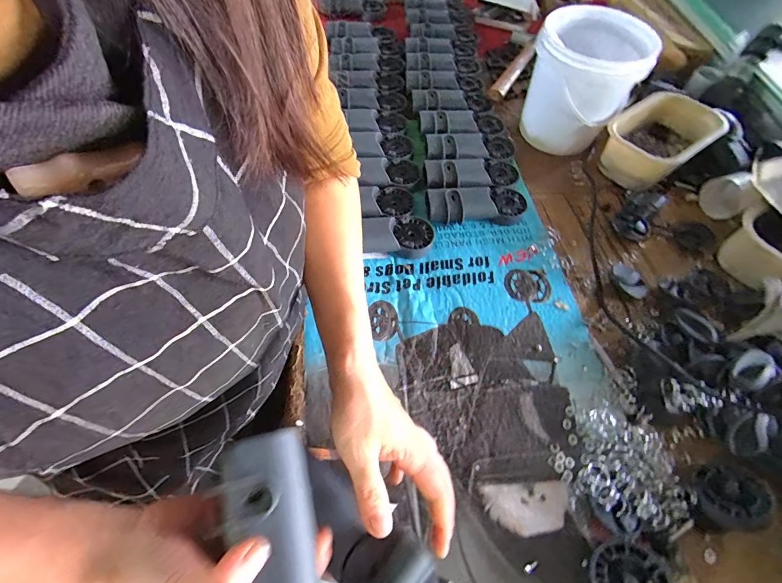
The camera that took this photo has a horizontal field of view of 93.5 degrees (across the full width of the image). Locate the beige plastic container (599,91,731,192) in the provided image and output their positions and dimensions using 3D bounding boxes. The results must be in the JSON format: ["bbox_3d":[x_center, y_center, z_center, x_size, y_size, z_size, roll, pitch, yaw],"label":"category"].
[{"bbox_3d":[0.456,-0.262,0.645,0.198,0.078,0.139,-34,67,-20],"label":"beige plastic container"}]

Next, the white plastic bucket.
[{"bbox_3d":[0.328,-0.361,0.649,0.170,0.179,0.193,28,63,13],"label":"white plastic bucket"}]

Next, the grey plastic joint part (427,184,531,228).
[{"bbox_3d":[0.134,-0.137,0.583,0.157,0.040,0.063,-2,60,-3],"label":"grey plastic joint part"}]

